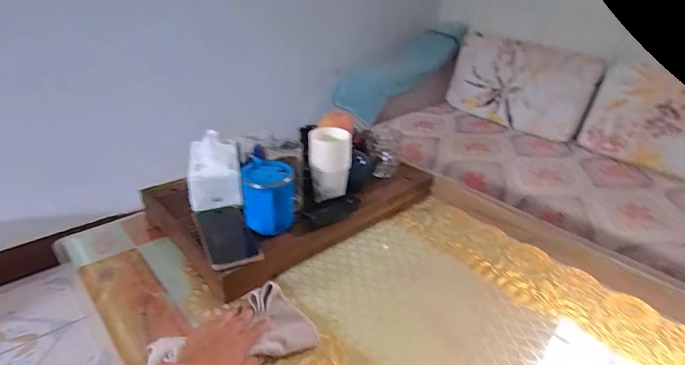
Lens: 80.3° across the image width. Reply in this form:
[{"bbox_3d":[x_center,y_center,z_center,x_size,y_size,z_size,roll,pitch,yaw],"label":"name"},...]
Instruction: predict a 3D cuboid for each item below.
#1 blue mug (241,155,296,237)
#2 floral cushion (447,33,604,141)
[{"bbox_3d":[-0.126,0.024,0.692,0.087,0.092,0.101,-5,30,-14],"label":"blue mug"},{"bbox_3d":[0.702,-0.384,1.655,0.553,0.330,0.119,25,31,32],"label":"floral cushion"}]

